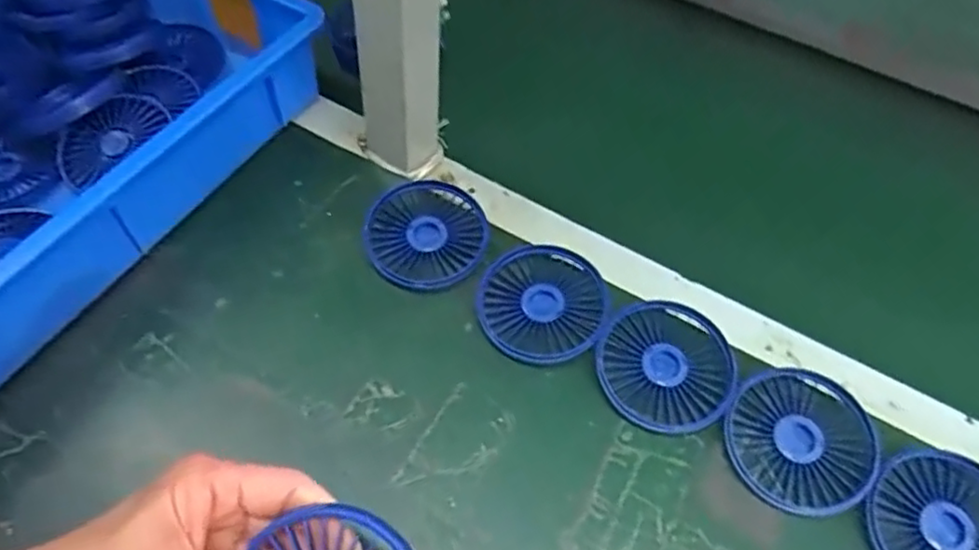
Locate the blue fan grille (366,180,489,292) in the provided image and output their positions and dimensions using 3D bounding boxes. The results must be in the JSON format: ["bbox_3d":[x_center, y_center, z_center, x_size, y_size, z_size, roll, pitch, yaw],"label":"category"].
[{"bbox_3d":[-0.046,-0.029,0.481,0.086,0.027,0.085,2,56,-2],"label":"blue fan grille"}]

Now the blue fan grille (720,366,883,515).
[{"bbox_3d":[0.193,0.102,0.412,0.084,0.020,0.089,2,56,-2],"label":"blue fan grille"}]

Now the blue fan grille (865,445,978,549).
[{"bbox_3d":[0.266,0.147,0.382,0.089,0.019,0.084,2,56,-2],"label":"blue fan grille"}]

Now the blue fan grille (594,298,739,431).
[{"bbox_3d":[0.116,0.059,0.431,0.084,0.026,0.085,2,56,-2],"label":"blue fan grille"}]

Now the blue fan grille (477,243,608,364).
[{"bbox_3d":[0.036,0.019,0.456,0.085,0.025,0.084,7,56,1],"label":"blue fan grille"}]

